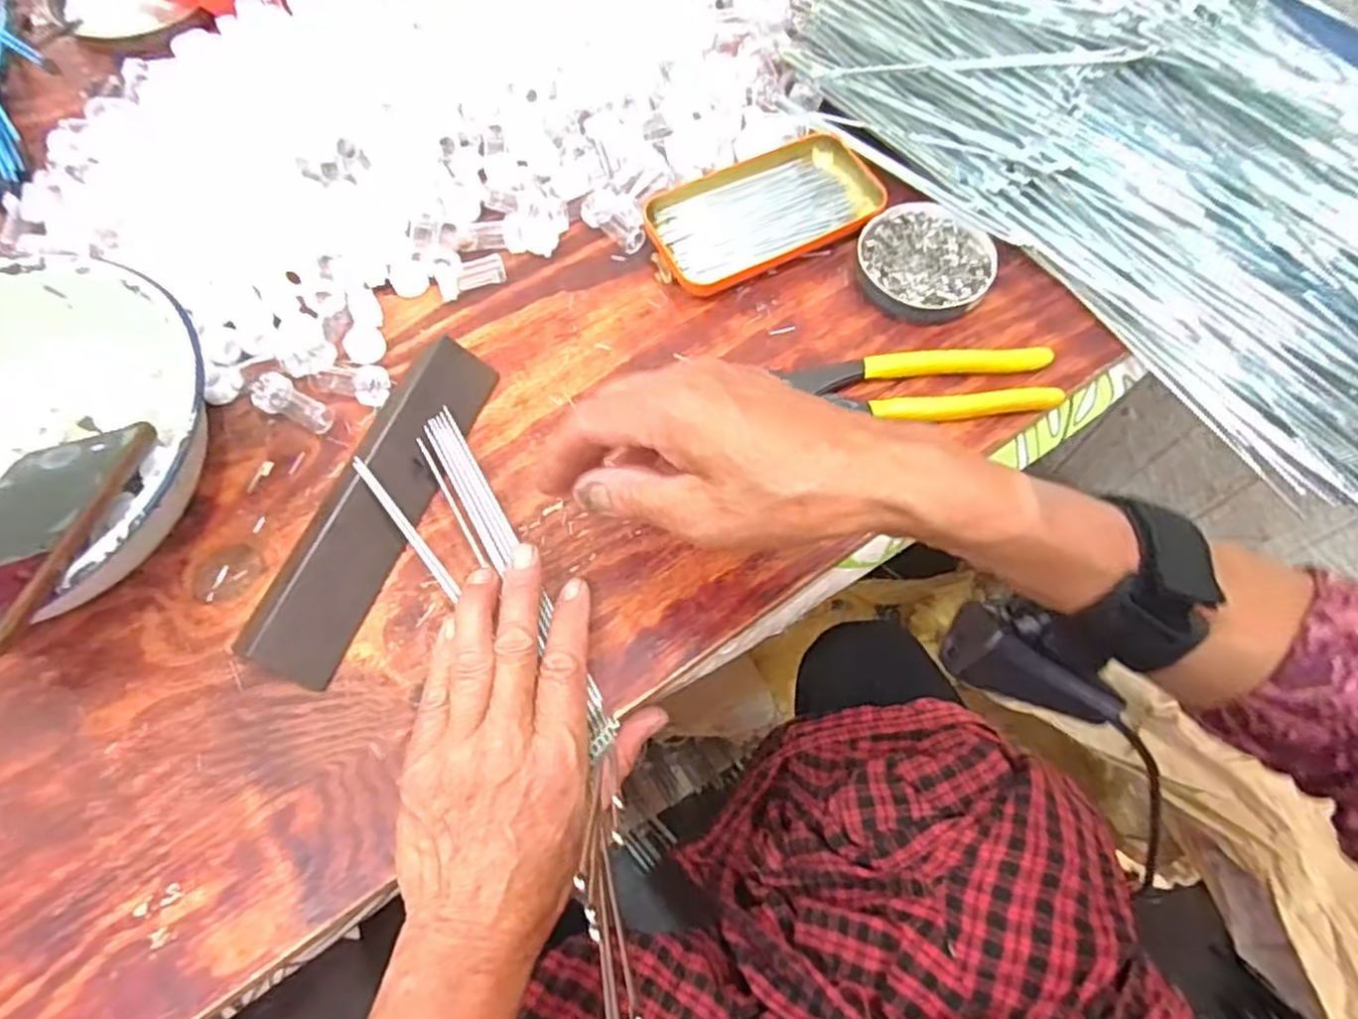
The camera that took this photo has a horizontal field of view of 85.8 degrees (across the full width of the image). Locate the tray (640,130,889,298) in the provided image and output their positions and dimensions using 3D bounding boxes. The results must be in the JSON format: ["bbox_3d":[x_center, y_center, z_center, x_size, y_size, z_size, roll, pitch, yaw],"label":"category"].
[{"bbox_3d":[0.051,-0.191,0.461,0.144,0.016,0.082,-25,67,-9],"label":"tray"}]

